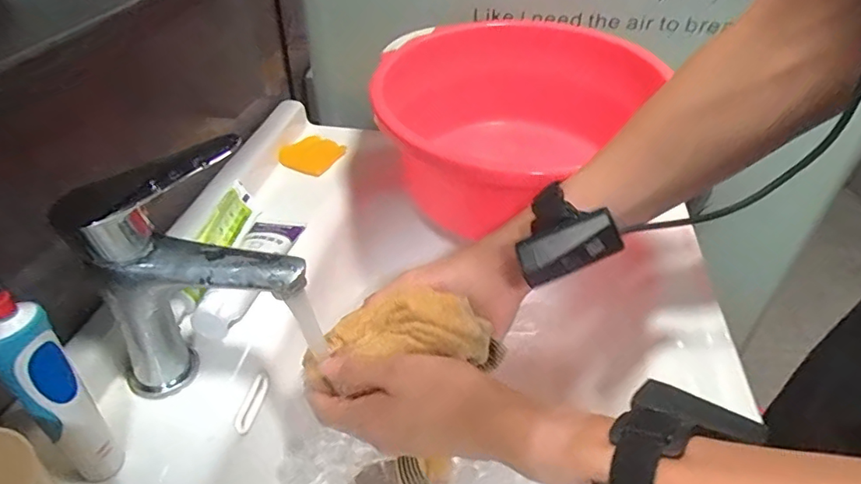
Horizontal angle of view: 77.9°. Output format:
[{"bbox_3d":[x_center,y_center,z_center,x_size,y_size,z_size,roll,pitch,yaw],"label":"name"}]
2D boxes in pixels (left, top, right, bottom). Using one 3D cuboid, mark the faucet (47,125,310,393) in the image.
[{"bbox_3d":[-0.152,0.022,0.368,0.136,0.179,0.067,1,39,0],"label":"faucet"}]

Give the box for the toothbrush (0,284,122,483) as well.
[{"bbox_3d":[-0.210,0.064,0.281,0.028,0.214,0.029,25,45,26],"label":"toothbrush"}]

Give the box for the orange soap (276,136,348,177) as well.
[{"bbox_3d":[-0.148,-0.110,0.671,0.054,0.024,0.074,24,45,26],"label":"orange soap"}]

